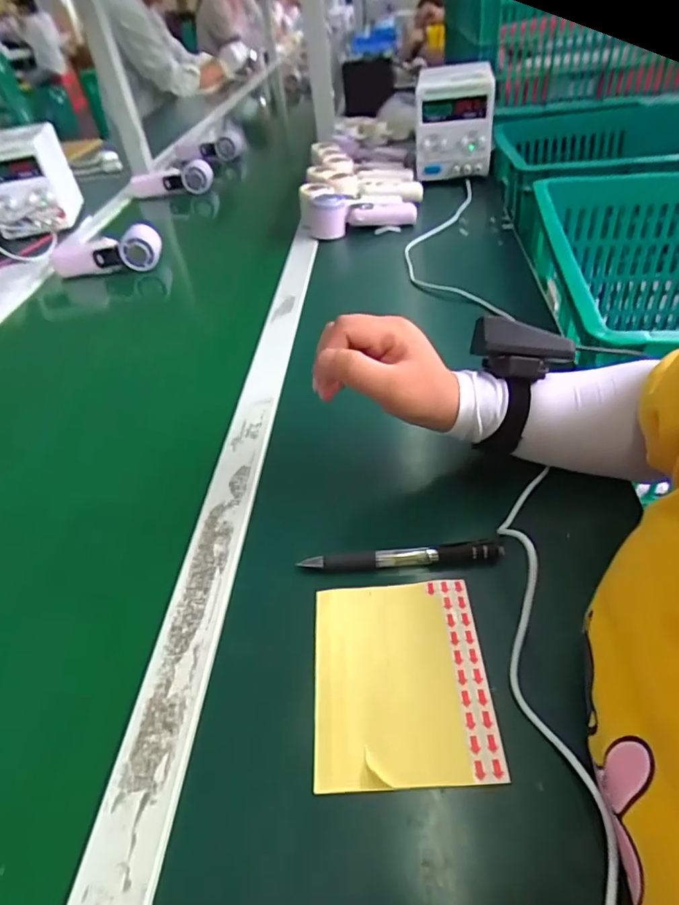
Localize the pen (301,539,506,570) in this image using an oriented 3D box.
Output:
[{"bbox_3d":[0.043,0.075,0.372,0.137,0.017,0.011,-4,42,4],"label":"pen"}]

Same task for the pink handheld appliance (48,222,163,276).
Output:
[{"bbox_3d":[-0.373,-0.324,0.844,0.174,0.053,0.047,-5,42,3],"label":"pink handheld appliance"}]

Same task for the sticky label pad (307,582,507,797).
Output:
[{"bbox_3d":[0.036,0.130,0.313,0.099,0.007,0.117,-5,42,3],"label":"sticky label pad"}]

